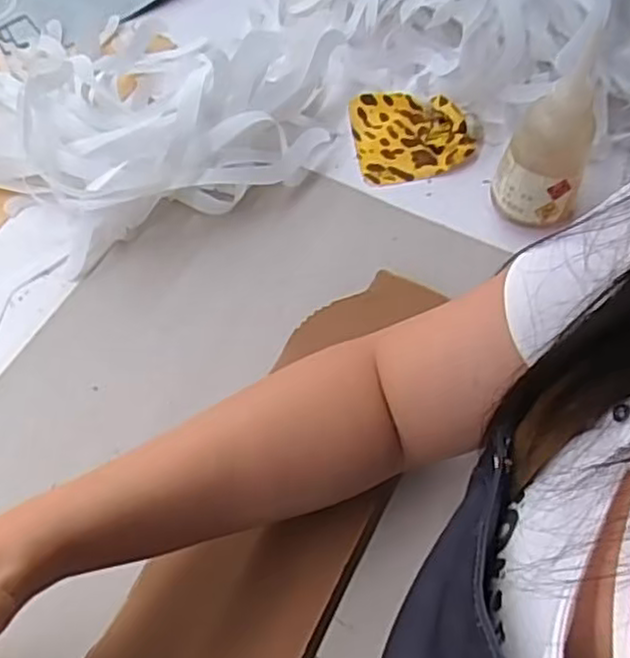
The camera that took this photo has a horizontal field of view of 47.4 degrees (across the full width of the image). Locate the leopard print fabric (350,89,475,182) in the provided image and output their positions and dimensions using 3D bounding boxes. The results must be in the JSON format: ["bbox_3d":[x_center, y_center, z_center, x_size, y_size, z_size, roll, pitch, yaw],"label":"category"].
[{"bbox_3d":[0.085,-0.178,0.632,0.097,0.026,0.099,-7,60,-7],"label":"leopard print fabric"}]

